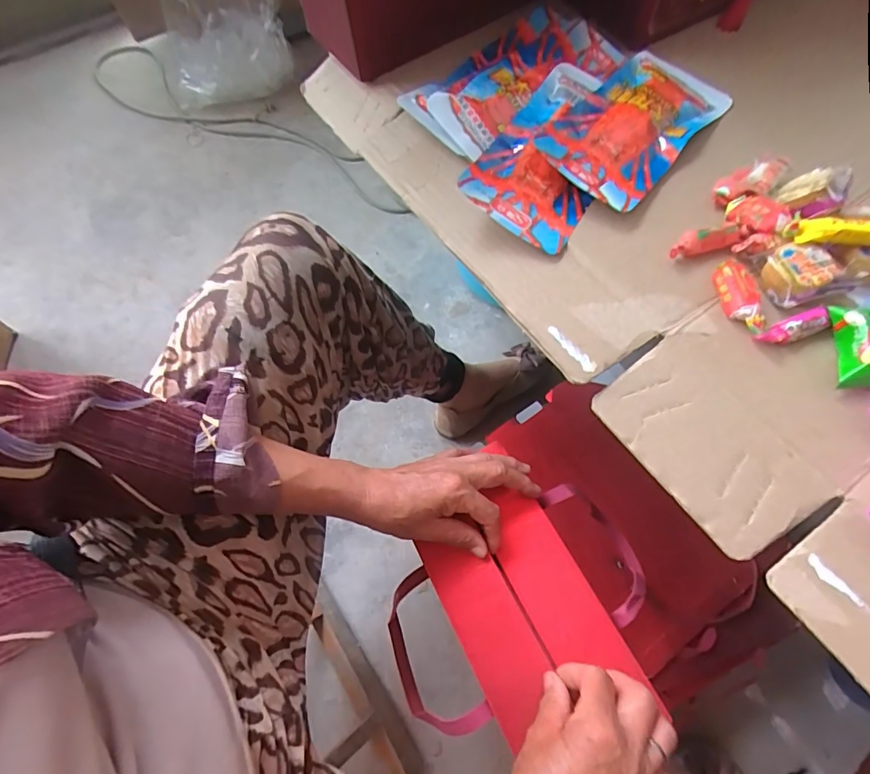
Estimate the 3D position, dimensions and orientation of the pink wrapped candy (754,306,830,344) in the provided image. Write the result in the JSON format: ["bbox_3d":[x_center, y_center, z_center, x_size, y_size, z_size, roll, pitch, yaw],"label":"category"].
[{"bbox_3d":[0.245,-0.039,0.313,0.049,0.013,0.014,-19,64,-7],"label":"pink wrapped candy"}]

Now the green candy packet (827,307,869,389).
[{"bbox_3d":[0.284,-0.026,0.298,0.040,0.024,0.054,8,64,6],"label":"green candy packet"}]

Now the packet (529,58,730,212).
[{"bbox_3d":[0.175,-0.231,0.405,0.098,0.024,0.192,38,71,18],"label":"packet"}]

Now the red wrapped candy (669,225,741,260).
[{"bbox_3d":[0.202,-0.109,0.346,0.051,0.019,0.013,-8,63,-2],"label":"red wrapped candy"}]

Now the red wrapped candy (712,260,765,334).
[{"bbox_3d":[0.216,-0.065,0.326,0.024,0.014,0.056,3,64,4],"label":"red wrapped candy"}]

